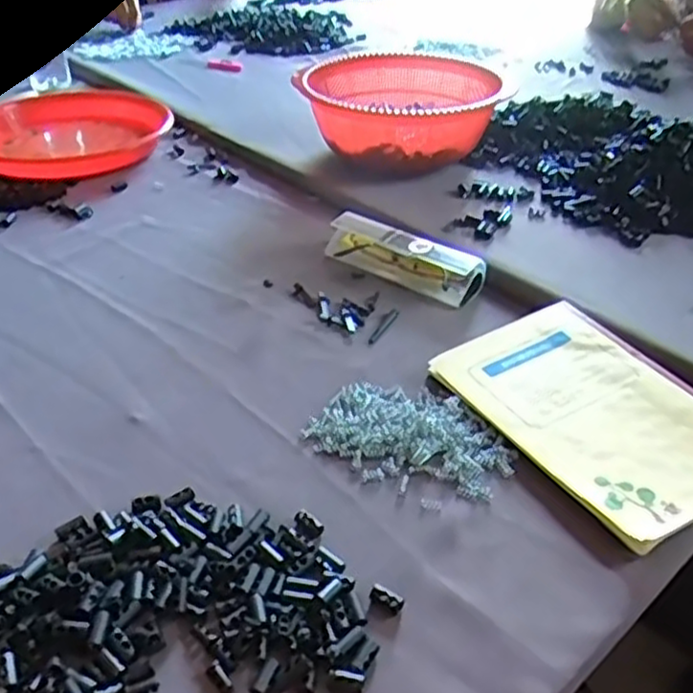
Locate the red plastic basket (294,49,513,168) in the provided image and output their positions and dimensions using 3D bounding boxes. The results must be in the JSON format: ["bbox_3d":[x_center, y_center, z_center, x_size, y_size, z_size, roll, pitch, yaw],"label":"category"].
[{"bbox_3d":[0.067,-0.275,0.867,0.227,0.088,0.237,-4,36,-6],"label":"red plastic basket"}]

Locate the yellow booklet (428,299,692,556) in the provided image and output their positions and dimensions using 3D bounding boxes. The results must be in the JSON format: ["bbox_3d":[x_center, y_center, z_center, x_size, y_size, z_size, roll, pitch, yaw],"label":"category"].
[{"bbox_3d":[0.175,0.042,0.518,0.143,0.016,0.206,-20,41,-26],"label":"yellow booklet"}]

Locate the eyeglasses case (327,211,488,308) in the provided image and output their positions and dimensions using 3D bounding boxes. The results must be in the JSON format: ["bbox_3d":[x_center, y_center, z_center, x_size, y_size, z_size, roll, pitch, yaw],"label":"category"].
[{"bbox_3d":[0.050,-0.085,0.680,0.152,0.030,0.046,26,43,31],"label":"eyeglasses case"}]

